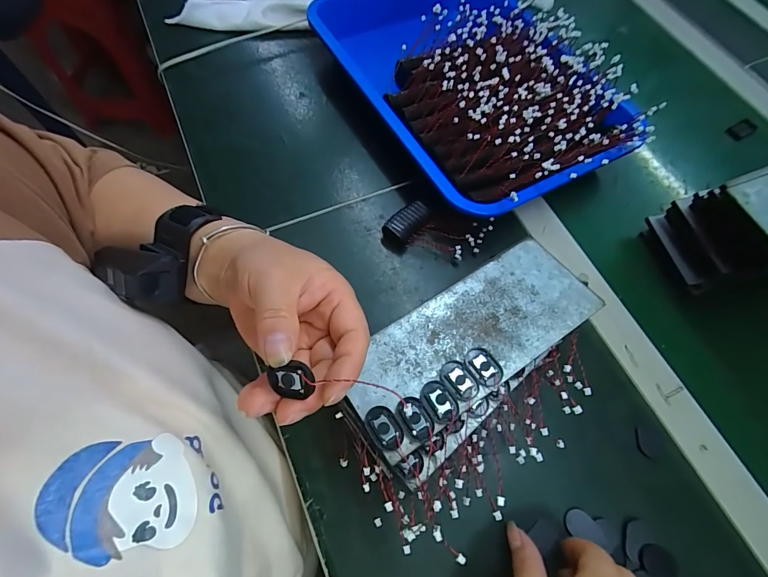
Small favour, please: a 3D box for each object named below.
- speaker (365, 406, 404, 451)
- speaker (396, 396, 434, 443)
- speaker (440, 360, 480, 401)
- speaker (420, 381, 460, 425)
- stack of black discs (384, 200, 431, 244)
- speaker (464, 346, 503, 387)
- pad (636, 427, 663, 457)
[{"bbox_3d":[0.000,0.088,0.238,0.018,0.004,0.028,-34,71,-16],"label":"speaker"},{"bbox_3d":[0.020,0.084,0.244,0.018,0.005,0.028,-19,68,-10],"label":"speaker"},{"bbox_3d":[0.052,0.062,0.256,0.017,0.004,0.029,-34,71,-16],"label":"speaker"},{"bbox_3d":[0.037,0.074,0.247,0.018,0.004,0.029,-25,69,-12],"label":"speaker"},{"bbox_3d":[0.024,-0.065,0.382,0.029,0.021,0.044,41,71,15],"label":"stack of black discs"},{"bbox_3d":[0.070,0.054,0.261,0.020,0.005,0.028,-23,69,-12],"label":"speaker"},{"bbox_3d":[0.221,0.127,0.313,0.022,0.004,0.024,-3,66,-3],"label":"pad"}]

